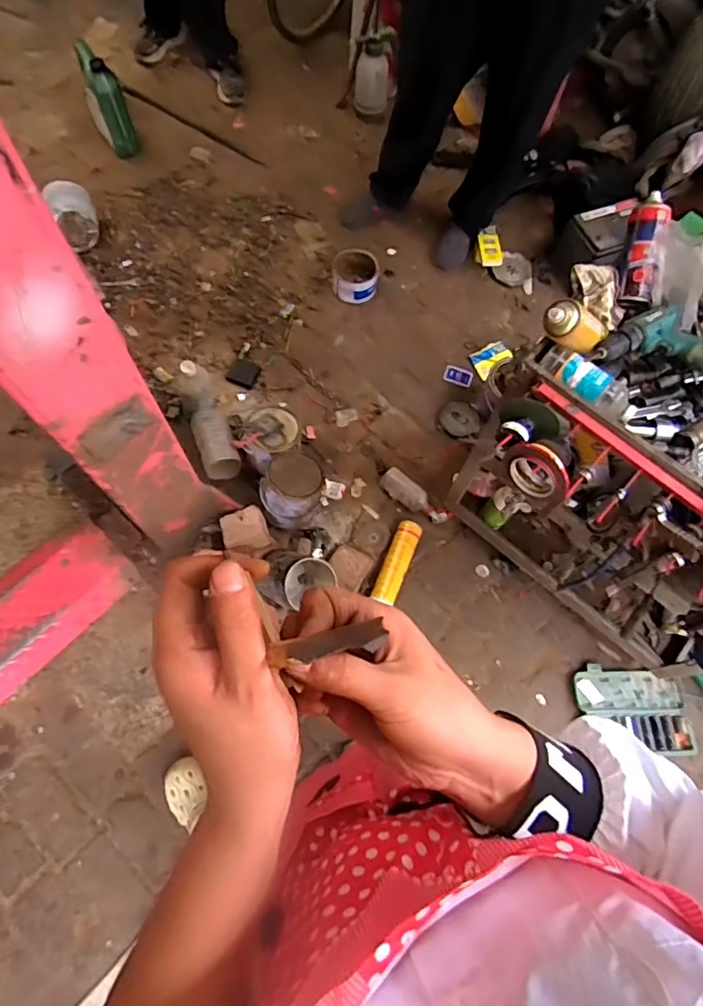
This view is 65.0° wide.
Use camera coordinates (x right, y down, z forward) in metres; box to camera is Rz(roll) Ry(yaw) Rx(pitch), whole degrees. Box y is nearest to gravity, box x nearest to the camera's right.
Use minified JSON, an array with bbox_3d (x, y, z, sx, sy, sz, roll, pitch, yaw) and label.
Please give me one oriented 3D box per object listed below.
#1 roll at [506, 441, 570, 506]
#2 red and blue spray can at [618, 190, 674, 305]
[{"bbox_3d":[0.316,-0.050,0.928,0.114,0.132,0.030,42,72,13],"label":"roll"},{"bbox_3d":[0.502,-0.435,0.944,0.050,0.055,0.183,4,105,1],"label":"red and blue spray can"}]

